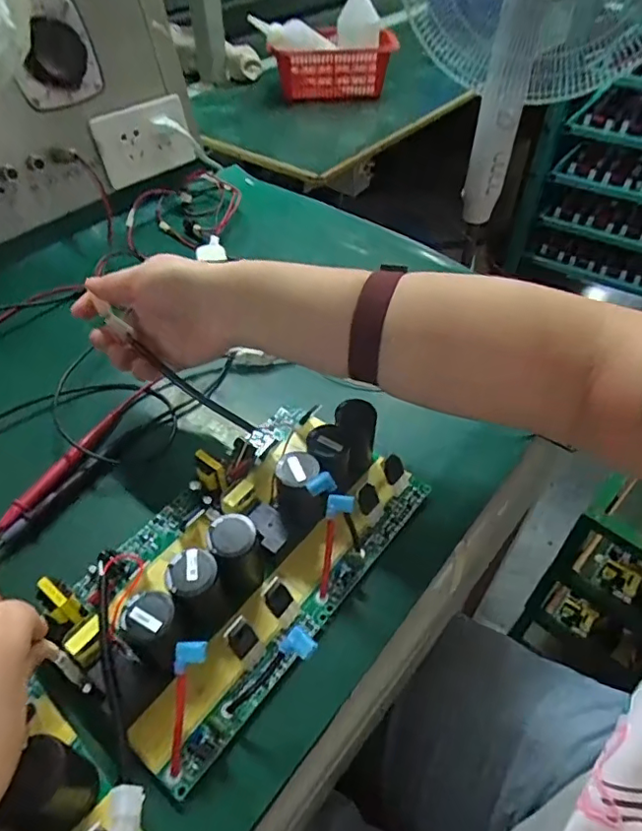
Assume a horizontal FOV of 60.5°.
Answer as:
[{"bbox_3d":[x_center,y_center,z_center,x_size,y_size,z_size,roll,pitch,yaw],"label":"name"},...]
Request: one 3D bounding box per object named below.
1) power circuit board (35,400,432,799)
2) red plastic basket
[{"bbox_3d":[-0.047,0.077,0.350,0.136,0.060,0.233,32,55,26],"label":"power circuit board"},{"bbox_3d":[0.020,-0.552,0.859,0.185,0.092,0.074,14,49,13],"label":"red plastic basket"}]

